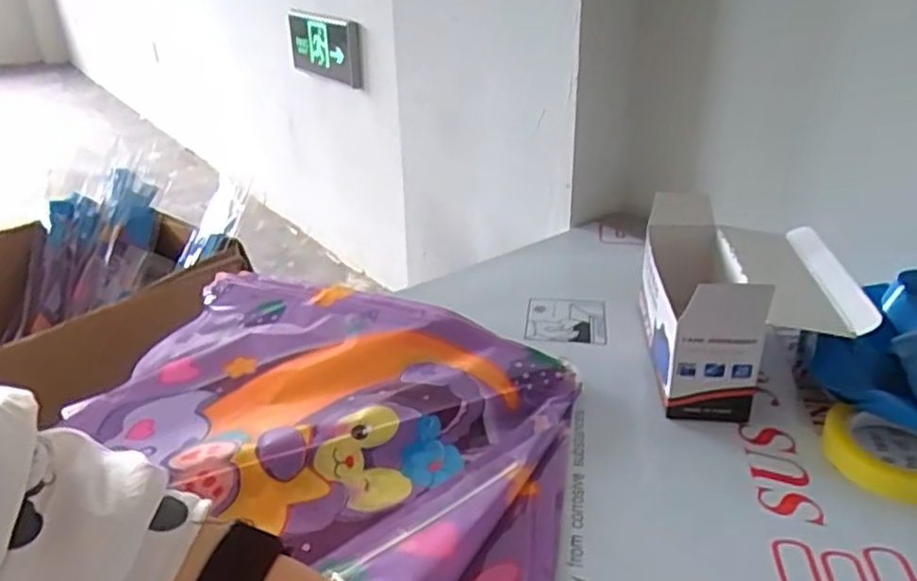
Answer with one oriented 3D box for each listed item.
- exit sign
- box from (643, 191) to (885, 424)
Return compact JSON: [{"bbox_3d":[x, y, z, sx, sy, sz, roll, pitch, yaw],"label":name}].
[{"bbox_3d":[-0.340,-0.600,1.720,0.025,0.149,0.377,-17,33,-34],"label":"exit sign"},{"bbox_3d":[0.279,0.002,0.701,0.170,0.141,0.255,1,29,7],"label":"box"}]

